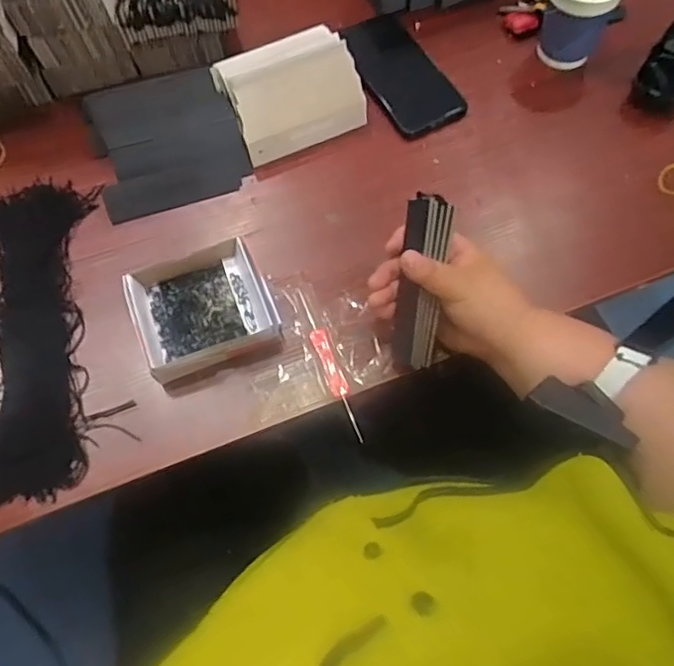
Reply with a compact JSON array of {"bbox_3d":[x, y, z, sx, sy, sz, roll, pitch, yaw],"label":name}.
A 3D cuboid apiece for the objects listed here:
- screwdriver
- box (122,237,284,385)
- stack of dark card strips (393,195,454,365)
[{"bbox_3d":[-0.007,0.024,0.508,0.014,0.011,0.150,-19,69,-9],"label":"screwdriver"},{"bbox_3d":[-0.118,-0.021,0.519,0.114,0.031,0.114,-20,69,-9],"label":"box"},{"bbox_3d":[0.070,-0.038,0.470,0.024,0.041,0.139,-5,108,-30],"label":"stack of dark card strips"}]

